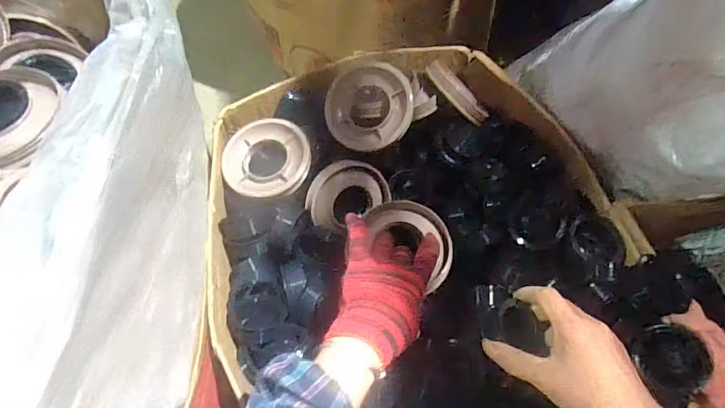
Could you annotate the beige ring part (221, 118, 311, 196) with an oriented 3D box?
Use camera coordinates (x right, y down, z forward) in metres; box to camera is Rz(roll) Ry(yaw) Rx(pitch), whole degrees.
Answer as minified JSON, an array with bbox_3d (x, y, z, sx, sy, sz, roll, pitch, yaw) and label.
[{"bbox_3d":[-0.139,-0.068,0.674,0.123,0.033,0.117,-17,69,-2],"label":"beige ring part"}]

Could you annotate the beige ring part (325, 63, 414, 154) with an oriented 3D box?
[{"bbox_3d":[0.009,-0.138,0.661,0.123,0.028,0.121,15,88,12],"label":"beige ring part"}]

